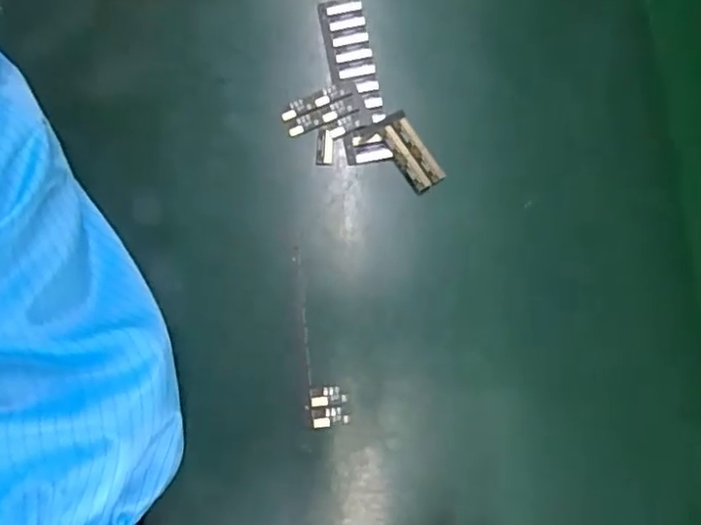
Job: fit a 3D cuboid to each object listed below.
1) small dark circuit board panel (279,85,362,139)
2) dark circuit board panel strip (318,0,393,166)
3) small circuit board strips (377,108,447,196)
[{"bbox_3d":[-0.014,-0.079,0.341,0.041,0.004,0.027,-28,78,-8],"label":"small dark circuit board panel"},{"bbox_3d":[0.002,-0.101,0.348,0.025,0.004,0.097,-10,77,-4],"label":"dark circuit board panel strip"},{"bbox_3d":[0.032,-0.059,0.339,0.018,0.004,0.044,-31,79,-8],"label":"small circuit board strips"}]

